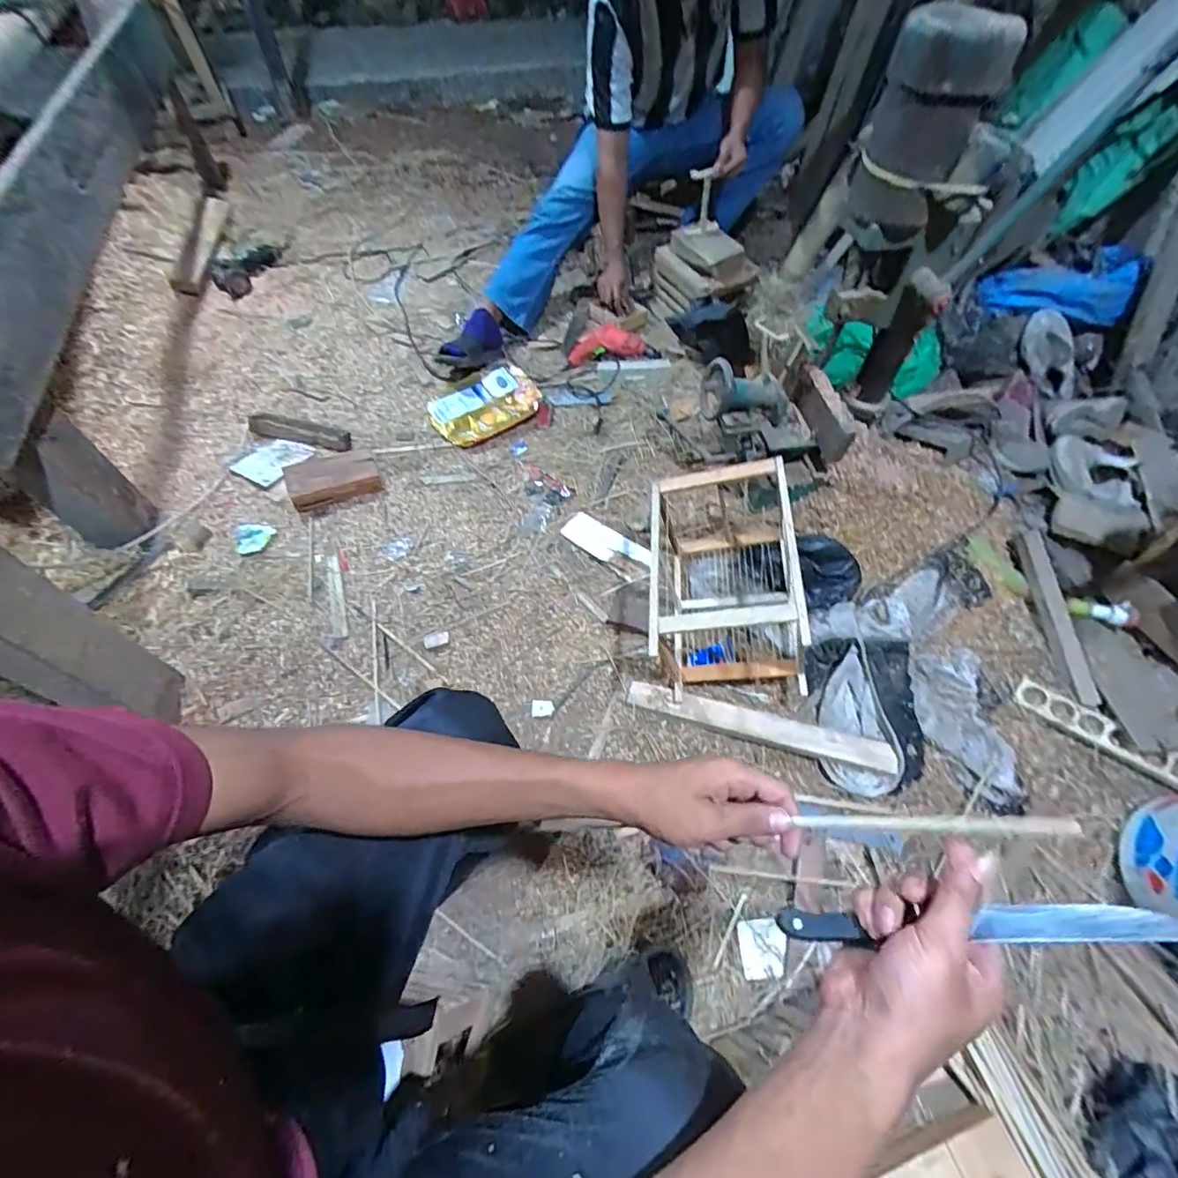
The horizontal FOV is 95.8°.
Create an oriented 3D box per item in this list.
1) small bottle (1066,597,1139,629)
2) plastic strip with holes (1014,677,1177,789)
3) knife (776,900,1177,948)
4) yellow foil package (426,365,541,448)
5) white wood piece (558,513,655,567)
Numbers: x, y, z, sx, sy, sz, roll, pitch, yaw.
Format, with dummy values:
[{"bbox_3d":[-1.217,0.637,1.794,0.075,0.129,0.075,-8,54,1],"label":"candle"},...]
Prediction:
[{"bbox_3d":[1.009,0.042,1.050,0.110,0.039,0.044,13,56,32],"label":"small bottle"},{"bbox_3d":[0.918,0.257,0.951,0.270,0.012,0.056,34,81,31],"label":"plastic strip with holes"},{"bbox_3d":[0.233,0.205,0.325,0.220,0.012,0.019,-10,56,14],"label":"knife"},{"bbox_3d":[-0.278,-0.497,1.434,0.297,0.037,0.213,-25,60,-16],"label":"yellow foil package"},{"bbox_3d":[0.038,-0.101,1.189,0.217,0.012,0.077,35,63,20],"label":"white wood piece"}]

